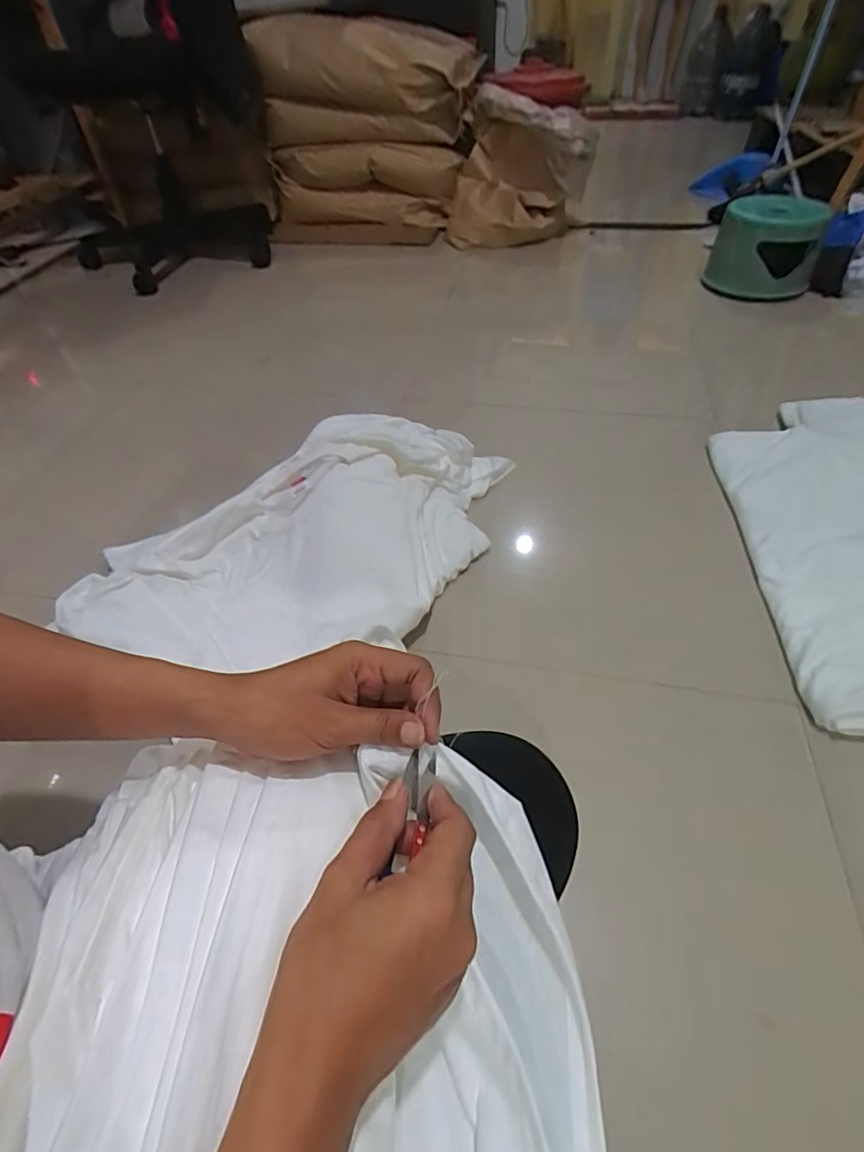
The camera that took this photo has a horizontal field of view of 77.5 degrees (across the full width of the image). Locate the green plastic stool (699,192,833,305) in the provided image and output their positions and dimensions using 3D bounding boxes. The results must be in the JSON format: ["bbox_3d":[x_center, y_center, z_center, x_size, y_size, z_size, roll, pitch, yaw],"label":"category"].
[{"bbox_3d":[0.875,-0.866,1.422,0.247,0.194,0.244,17,50,18],"label":"green plastic stool"}]

